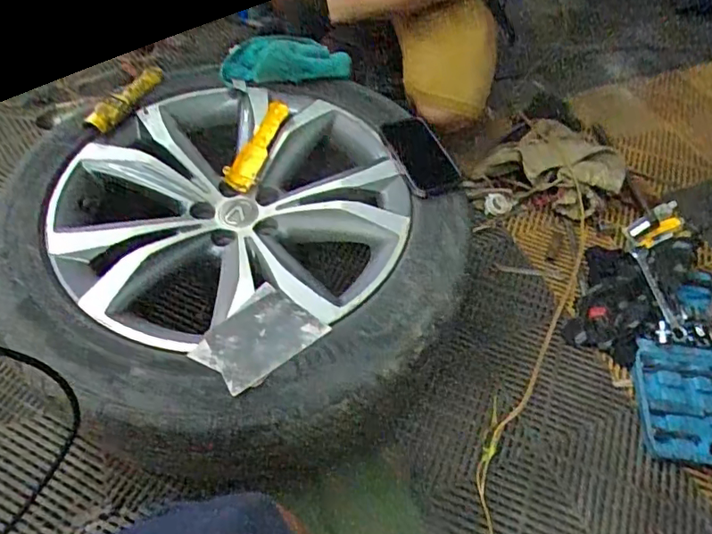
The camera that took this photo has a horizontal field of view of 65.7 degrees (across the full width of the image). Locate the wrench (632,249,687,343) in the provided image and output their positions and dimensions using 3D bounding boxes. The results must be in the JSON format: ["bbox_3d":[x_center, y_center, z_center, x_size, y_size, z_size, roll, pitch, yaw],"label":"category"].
[{"bbox_3d":[0.577,0.044,1.048,0.032,0.011,0.213,-4,52,-2],"label":"wrench"}]

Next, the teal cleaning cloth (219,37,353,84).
[{"bbox_3d":[-0.134,-0.359,0.971,0.213,0.093,0.049,9,51,28],"label":"teal cleaning cloth"}]

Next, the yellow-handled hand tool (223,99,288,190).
[{"bbox_3d":[-0.167,-0.208,0.941,0.050,0.029,0.180,20,72,15],"label":"yellow-handled hand tool"}]

